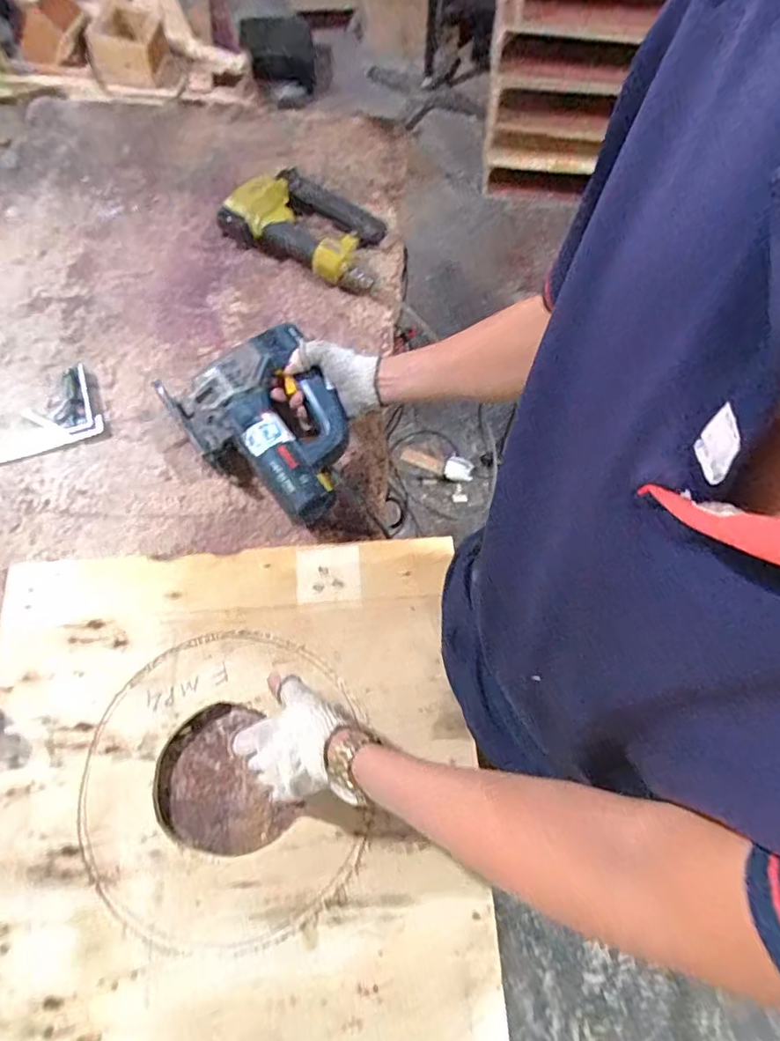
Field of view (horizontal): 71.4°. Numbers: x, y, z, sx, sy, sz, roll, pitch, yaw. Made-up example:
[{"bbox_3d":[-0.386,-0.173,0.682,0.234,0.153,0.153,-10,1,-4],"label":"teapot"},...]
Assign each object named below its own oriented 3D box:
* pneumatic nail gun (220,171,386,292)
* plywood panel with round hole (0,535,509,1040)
[{"bbox_3d":[-0.109,-0.437,0.807,0.240,0.075,0.150,27,73,9],"label":"pneumatic nail gun"},{"bbox_3d":[-0.168,0.339,0.543,0.510,0.021,0.640,-5,71,-2],"label":"plywood panel with round hole"}]

